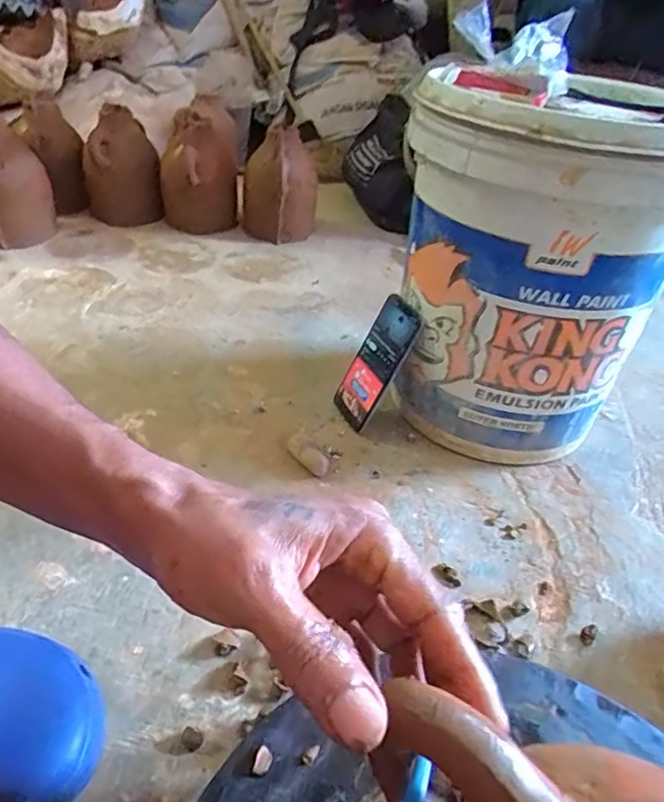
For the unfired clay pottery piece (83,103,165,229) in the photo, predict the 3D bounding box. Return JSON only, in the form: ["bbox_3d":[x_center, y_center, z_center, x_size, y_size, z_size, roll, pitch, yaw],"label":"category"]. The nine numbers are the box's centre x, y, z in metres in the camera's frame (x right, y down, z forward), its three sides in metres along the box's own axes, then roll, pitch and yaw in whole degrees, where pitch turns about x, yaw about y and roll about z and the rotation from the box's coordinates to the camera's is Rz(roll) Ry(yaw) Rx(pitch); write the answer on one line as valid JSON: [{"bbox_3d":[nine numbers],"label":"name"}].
[{"bbox_3d":[-0.415,-0.454,1.118,0.141,0.190,0.133,-9,40,-19],"label":"unfired clay pottery piece"}]

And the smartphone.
[{"bbox_3d":[0.054,-0.043,0.688,0.013,0.160,0.074,9,30,-39],"label":"smartphone"}]

